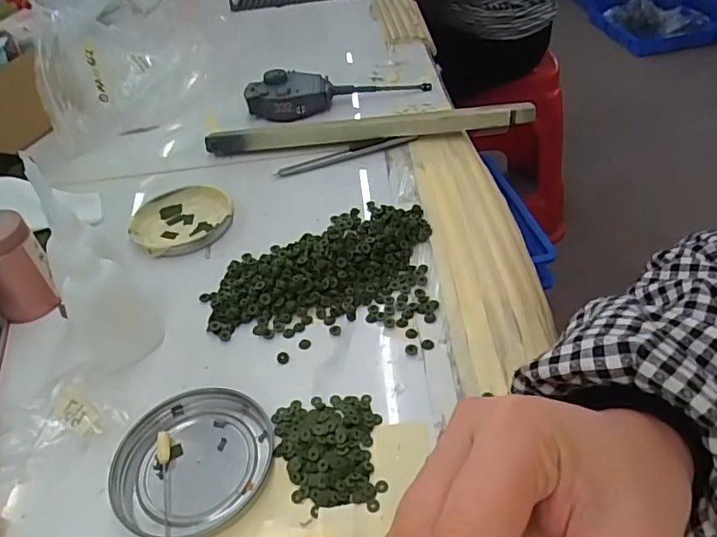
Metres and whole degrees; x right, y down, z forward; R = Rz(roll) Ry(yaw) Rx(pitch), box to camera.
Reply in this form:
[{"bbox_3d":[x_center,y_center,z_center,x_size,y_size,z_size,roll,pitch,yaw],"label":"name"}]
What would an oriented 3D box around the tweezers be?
[{"bbox_3d":[-0.013,-0.104,0.487,0.128,0.009,0.014,-14,42,-8],"label":"tweezers"}]

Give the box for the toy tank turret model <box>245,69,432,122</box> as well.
[{"bbox_3d":[-0.022,-0.194,0.567,0.188,0.033,0.056,-12,42,-6],"label":"toy tank turret model"}]

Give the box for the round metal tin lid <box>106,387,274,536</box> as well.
[{"bbox_3d":[-0.084,0.096,0.274,0.073,0.009,0.077,-4,42,3],"label":"round metal tin lid"}]

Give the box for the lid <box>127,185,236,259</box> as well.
[{"bbox_3d":[-0.142,-0.040,0.436,0.078,0.012,0.082,-4,42,3],"label":"lid"}]

